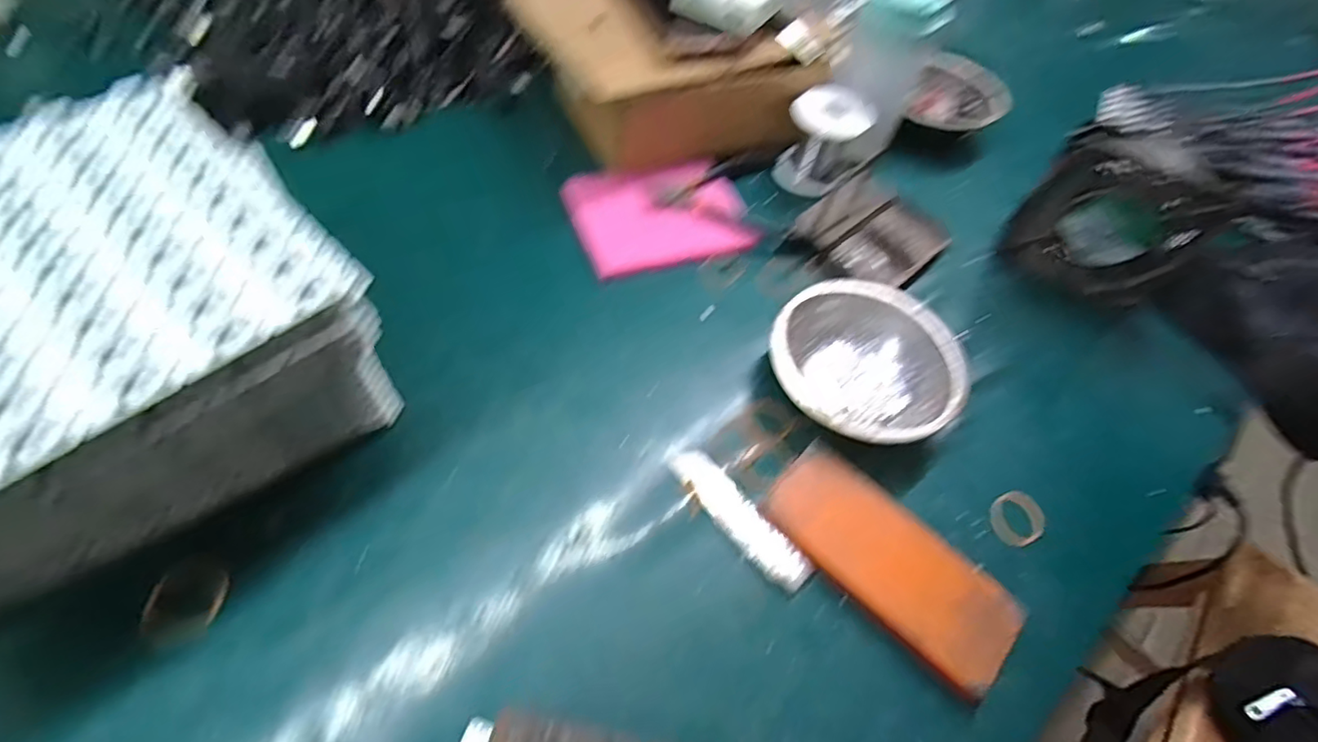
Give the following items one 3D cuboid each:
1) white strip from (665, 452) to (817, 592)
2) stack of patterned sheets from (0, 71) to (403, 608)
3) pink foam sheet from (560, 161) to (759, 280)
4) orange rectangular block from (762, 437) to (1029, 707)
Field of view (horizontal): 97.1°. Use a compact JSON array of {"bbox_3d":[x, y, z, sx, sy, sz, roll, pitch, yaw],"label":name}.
[{"bbox_3d":[0.048,0.088,0.357,0.026,0.010,0.105,-31,66,-25],"label":"white strip"},{"bbox_3d":[-0.289,0.005,0.283,0.258,0.127,0.222,-31,66,-25],"label":"stack of patterned sheets"},{"bbox_3d":[0.001,-0.136,0.502,0.147,0.007,0.106,-13,67,-10],"label":"pink foam sheet"},{"bbox_3d":[0.134,0.110,0.344,0.144,0.025,0.066,41,60,18],"label":"orange rectangular block"}]

